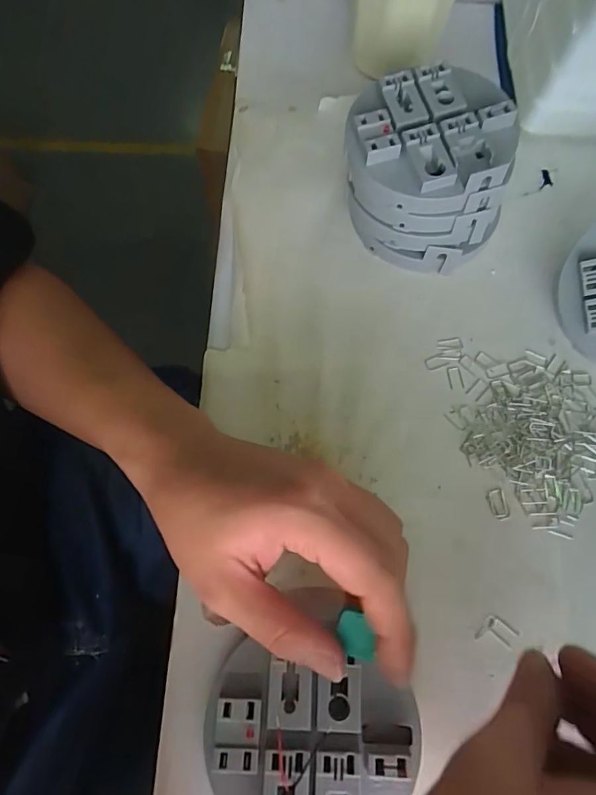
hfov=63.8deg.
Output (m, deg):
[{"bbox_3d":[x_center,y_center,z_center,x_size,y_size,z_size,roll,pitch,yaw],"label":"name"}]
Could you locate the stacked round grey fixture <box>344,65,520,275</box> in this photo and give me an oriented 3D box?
[{"bbox_3d":[0.082,-0.148,0.318,0.100,0.079,0.094,0,70,-1],"label":"stacked round grey fixture"}]

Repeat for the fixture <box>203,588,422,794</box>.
[{"bbox_3d":[0.007,0.164,0.234,0.094,0.023,0.103,0,70,-1],"label":"fixture"}]

